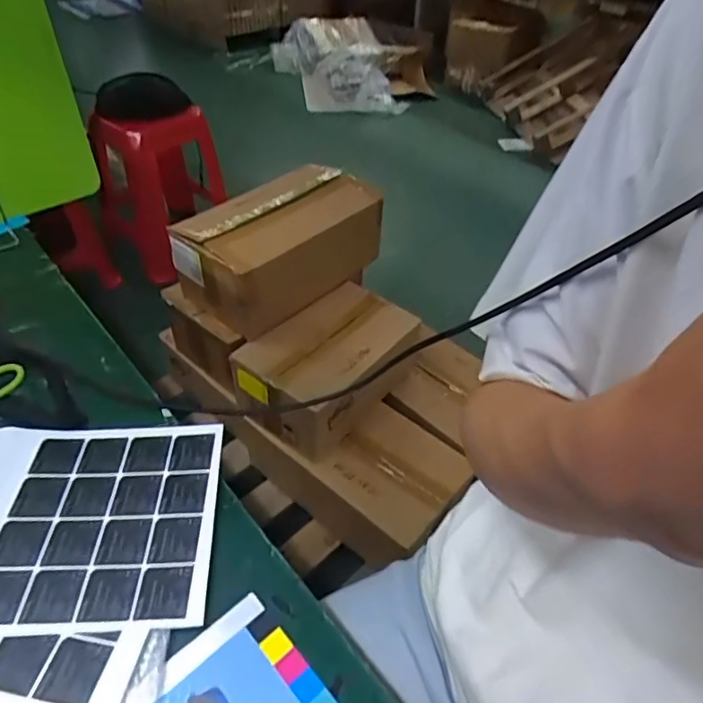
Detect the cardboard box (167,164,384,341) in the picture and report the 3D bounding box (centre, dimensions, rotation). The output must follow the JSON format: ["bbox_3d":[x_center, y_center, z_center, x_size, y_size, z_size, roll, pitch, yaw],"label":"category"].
[{"bbox_3d":[-0.148,-0.225,1.182,0.433,0.207,0.221,-31,52,-32],"label":"cardboard box"}]

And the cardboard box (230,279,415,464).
[{"bbox_3d":[-0.045,0.036,1.152,0.217,0.171,0.360,33,50,28],"label":"cardboard box"}]

